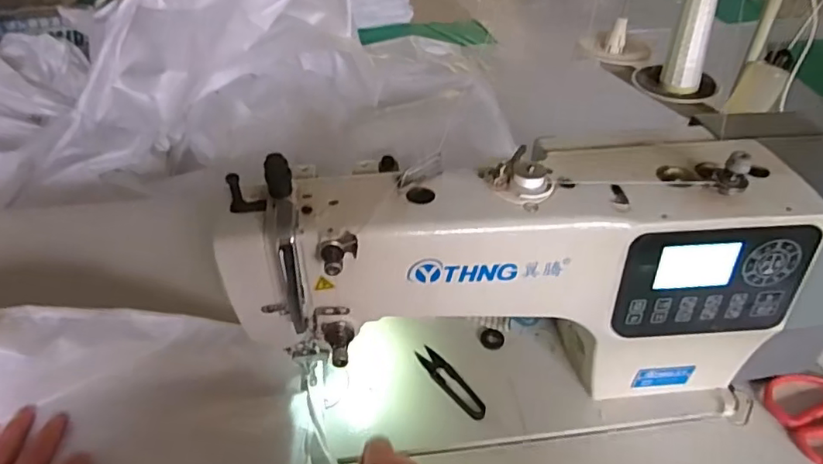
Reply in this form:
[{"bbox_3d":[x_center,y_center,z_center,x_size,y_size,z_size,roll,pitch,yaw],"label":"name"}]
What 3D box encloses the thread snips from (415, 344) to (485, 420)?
[{"bbox_3d":[0.040,0.149,0.566,0.022,0.007,0.095,-29,50,-28],"label":"thread snips"}]

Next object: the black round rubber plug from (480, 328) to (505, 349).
[{"bbox_3d":[0.087,0.114,0.605,0.024,0.004,0.027,1,43,1],"label":"black round rubber plug"}]

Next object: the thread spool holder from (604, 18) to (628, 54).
[{"bbox_3d":[0.332,-0.315,0.911,0.028,0.048,0.030,12,44,13],"label":"thread spool holder"}]

